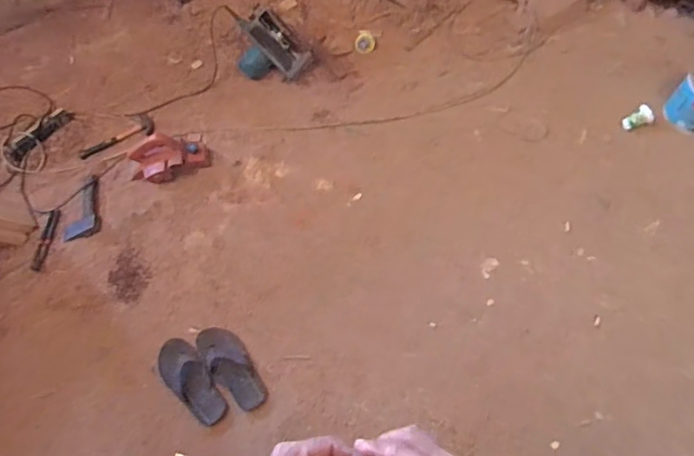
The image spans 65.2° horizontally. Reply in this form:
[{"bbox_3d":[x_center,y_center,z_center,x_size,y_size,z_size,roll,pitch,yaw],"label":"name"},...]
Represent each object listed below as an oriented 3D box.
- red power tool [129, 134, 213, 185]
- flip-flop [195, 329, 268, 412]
[{"bbox_3d":[-0.598,-0.239,1.797,0.251,0.159,0.105,-5,64,0],"label":"red power tool"},{"bbox_3d":[-0.330,0.393,1.541,0.115,0.059,0.271,-30,67,-12],"label":"flip-flop"}]

